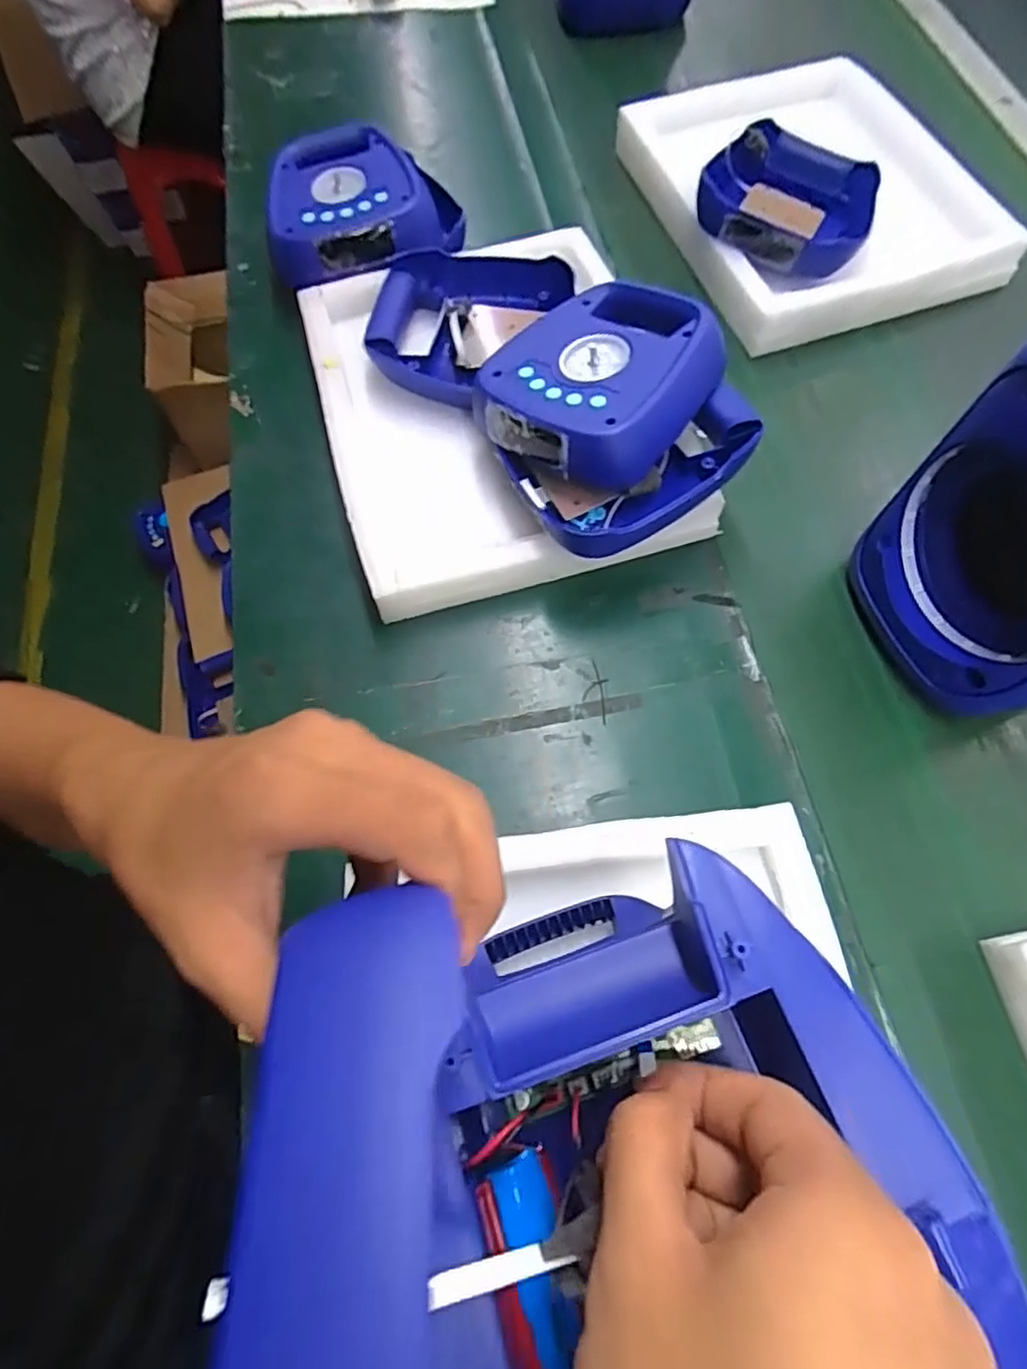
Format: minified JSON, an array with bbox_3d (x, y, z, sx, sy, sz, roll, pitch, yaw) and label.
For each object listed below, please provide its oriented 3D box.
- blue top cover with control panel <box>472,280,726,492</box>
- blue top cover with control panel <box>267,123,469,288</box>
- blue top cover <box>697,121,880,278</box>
[{"bbox_3d":[0.069,-0.233,0.484,0.153,0.054,0.164,38,73,15],"label":"blue top cover with control panel"},{"bbox_3d":[-0.141,-0.459,0.611,0.181,0.052,0.163,-6,68,-1],"label":"blue top cover with control panel"},{"bbox_3d":[0.274,-0.486,0.645,0.167,0.060,0.183,25,70,11],"label":"blue top cover"}]

